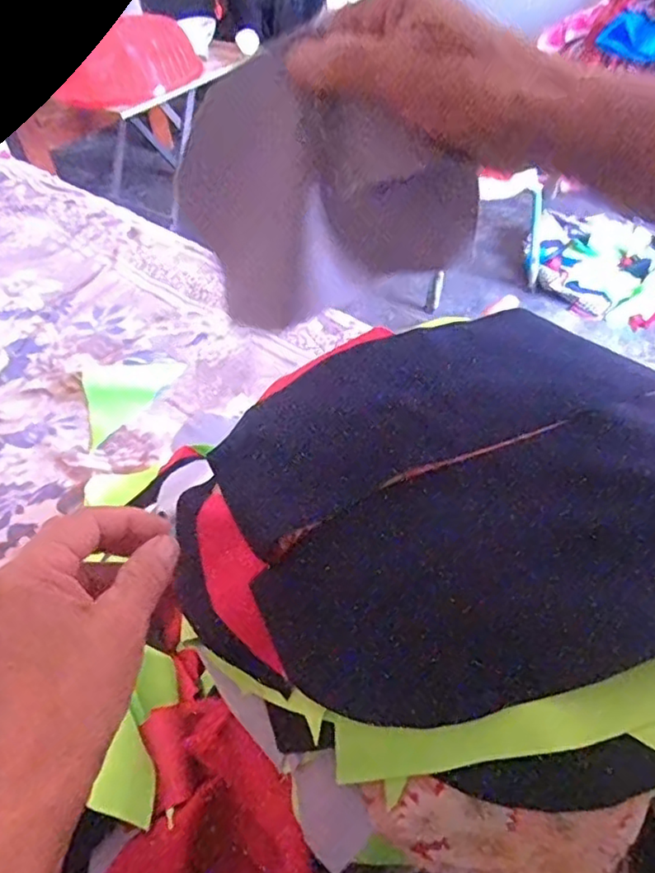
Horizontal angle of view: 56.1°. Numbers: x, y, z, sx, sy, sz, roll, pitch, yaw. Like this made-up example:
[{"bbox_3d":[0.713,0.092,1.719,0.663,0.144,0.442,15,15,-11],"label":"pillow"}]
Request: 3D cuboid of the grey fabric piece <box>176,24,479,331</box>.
[{"bbox_3d":[-0.001,-0.114,0.307,0.146,0.124,0.024,2,46,1],"label":"grey fabric piece"}]

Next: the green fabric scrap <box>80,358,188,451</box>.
[{"bbox_3d":[-0.306,-0.069,0.884,0.123,0.009,0.172,22,53,23],"label":"green fabric scrap"}]

